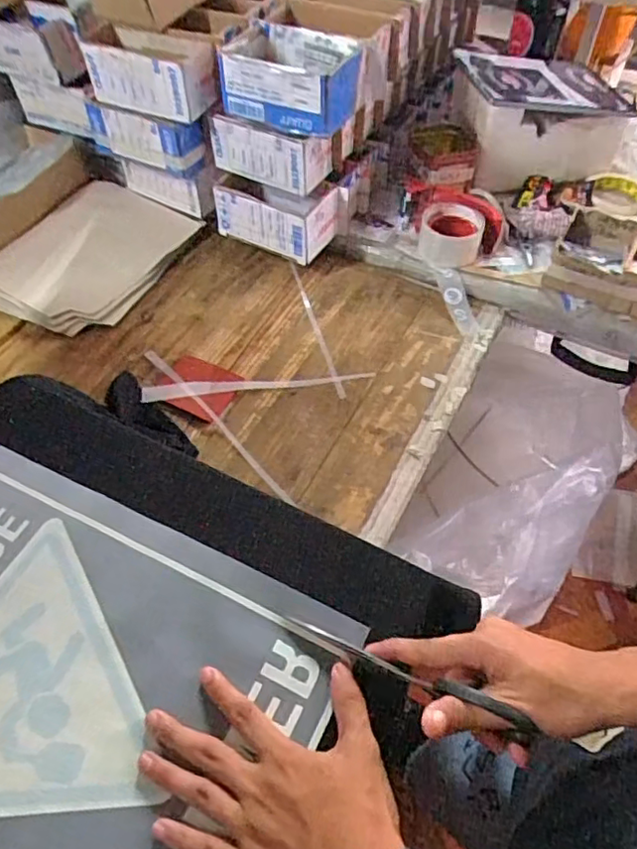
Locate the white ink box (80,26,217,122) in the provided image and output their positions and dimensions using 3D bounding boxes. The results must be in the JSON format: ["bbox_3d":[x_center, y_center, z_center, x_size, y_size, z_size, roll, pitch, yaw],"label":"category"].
[{"bbox_3d":[-0.217,-0.463,0.802,0.166,0.070,0.076,17,55,14],"label":"white ink box"}]

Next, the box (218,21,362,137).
[{"bbox_3d":[-0.036,-0.431,0.757,0.167,0.072,0.103,23,57,18],"label":"box"}]

